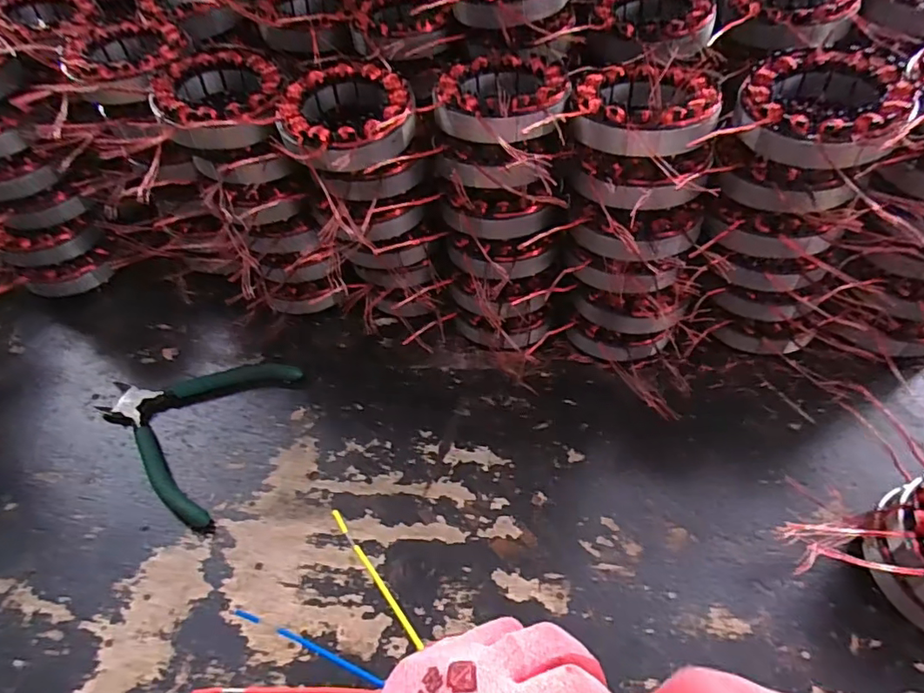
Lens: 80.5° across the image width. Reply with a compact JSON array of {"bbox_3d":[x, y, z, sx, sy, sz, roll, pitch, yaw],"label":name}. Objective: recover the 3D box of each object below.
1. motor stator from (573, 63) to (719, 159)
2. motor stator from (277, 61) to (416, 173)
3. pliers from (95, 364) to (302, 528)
[{"bbox_3d":[0.111,-0.148,0.333,0.083,0.028,0.086,5,52,8],"label":"motor stator"},{"bbox_3d":[-0.075,-0.146,0.358,0.082,0.037,0.087,-2,52,3],"label":"motor stator"},{"bbox_3d":[-0.206,0.049,0.411,0.134,0.011,0.130,18,55,17],"label":"pliers"}]

